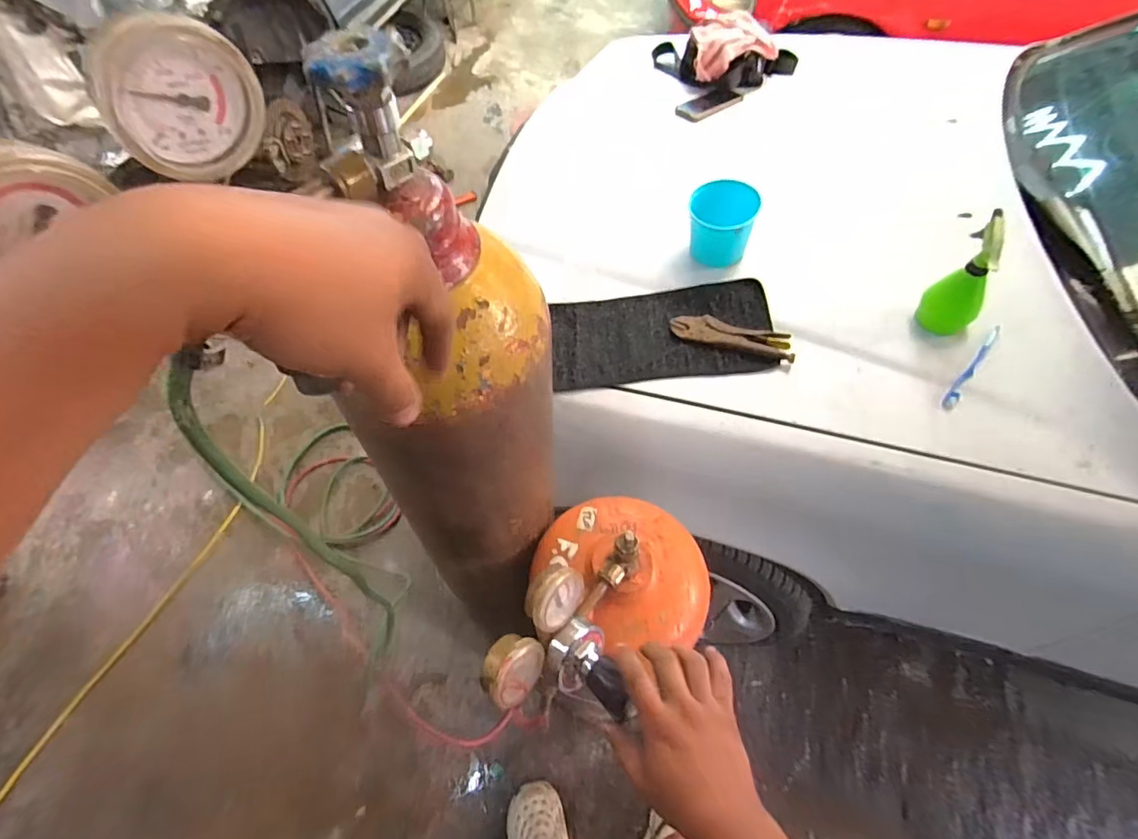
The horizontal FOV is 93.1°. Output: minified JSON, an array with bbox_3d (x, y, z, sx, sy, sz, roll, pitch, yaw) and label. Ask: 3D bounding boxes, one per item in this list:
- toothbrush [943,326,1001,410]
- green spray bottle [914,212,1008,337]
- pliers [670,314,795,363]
[{"bbox_3d":[0.655,-0.086,0.872,0.019,0.014,0.159,34,86,20],"label":"toothbrush"},{"bbox_3d":[0.616,-0.215,0.824,0.081,0.169,0.086,39,67,22],"label":"green spray bottle"},{"bbox_3d":[0.288,-0.152,0.952,0.210,0.028,0.060,16,61,12],"label":"pliers"}]

